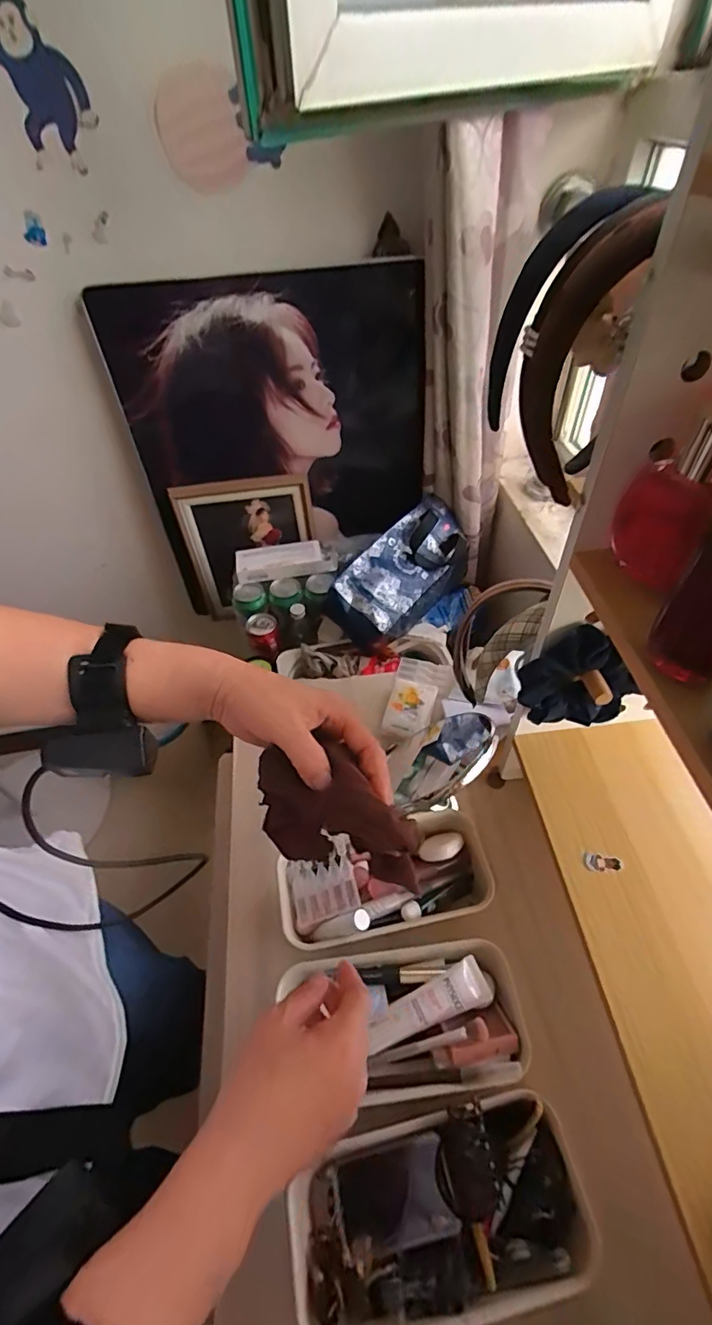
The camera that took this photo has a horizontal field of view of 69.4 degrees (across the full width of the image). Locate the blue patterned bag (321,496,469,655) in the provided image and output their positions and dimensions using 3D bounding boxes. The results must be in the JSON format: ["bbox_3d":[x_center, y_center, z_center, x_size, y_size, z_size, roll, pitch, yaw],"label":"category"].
[{"bbox_3d":[0.082,-0.162,0.923,0.132,0.132,0.290,32,59,27],"label":"blue patterned bag"}]

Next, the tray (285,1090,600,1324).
[{"bbox_3d":[0.056,0.378,0.352,0.196,0.047,0.098,-11,50,-6],"label":"tray"}]

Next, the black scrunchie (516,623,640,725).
[{"bbox_3d":[0.182,0.015,0.429,0.090,0.090,0.034,3,50,6],"label":"black scrunchie"}]

